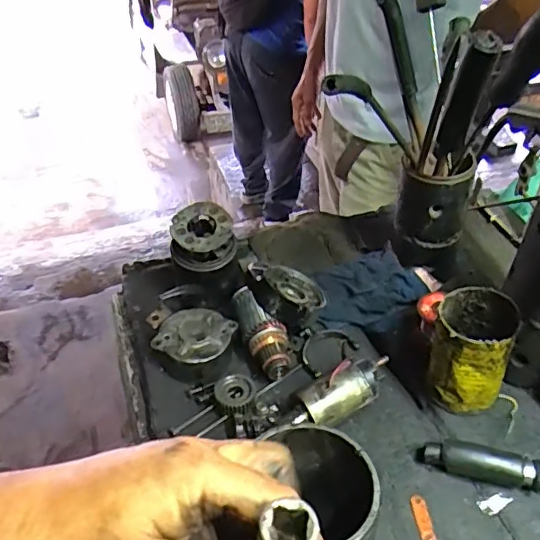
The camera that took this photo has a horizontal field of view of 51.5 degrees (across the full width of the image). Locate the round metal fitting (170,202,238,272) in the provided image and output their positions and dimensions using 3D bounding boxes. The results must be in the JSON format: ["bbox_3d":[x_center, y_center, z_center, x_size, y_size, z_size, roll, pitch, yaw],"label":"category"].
[{"bbox_3d":[-0.081,-0.040,0.659,0.072,0.049,0.072,0,41,0],"label":"round metal fitting"}]

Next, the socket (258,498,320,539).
[{"bbox_3d":[0.007,0.102,0.215,0.021,0.024,0.021,13,43,13],"label":"socket"}]

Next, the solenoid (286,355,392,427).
[{"bbox_3d":[0.077,0.128,0.580,0.108,0.051,0.050,-24,47,-25],"label":"solenoid"}]

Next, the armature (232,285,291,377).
[{"bbox_3d":[-0.008,0.069,0.635,0.045,0.038,0.109,-20,64,-22],"label":"armature"}]

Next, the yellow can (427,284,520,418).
[{"bbox_3d":[0.202,0.083,0.568,0.078,0.112,0.077,14,43,14],"label":"yellow can"}]

